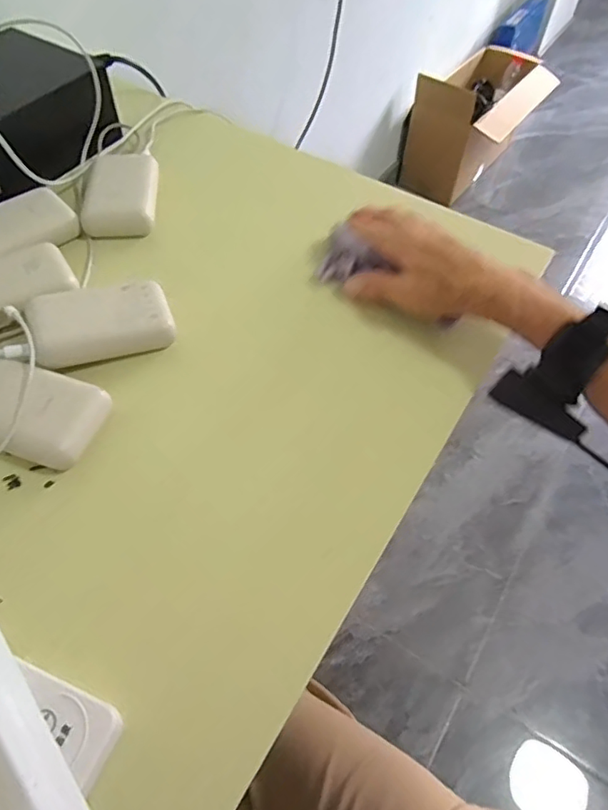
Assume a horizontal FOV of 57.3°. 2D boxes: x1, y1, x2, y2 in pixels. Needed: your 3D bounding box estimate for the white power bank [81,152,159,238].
[{"bbox_3d":[-0.173,-0.200,0.530,0.064,0.026,0.097,-2,55,-3],"label":"white power bank"}]

